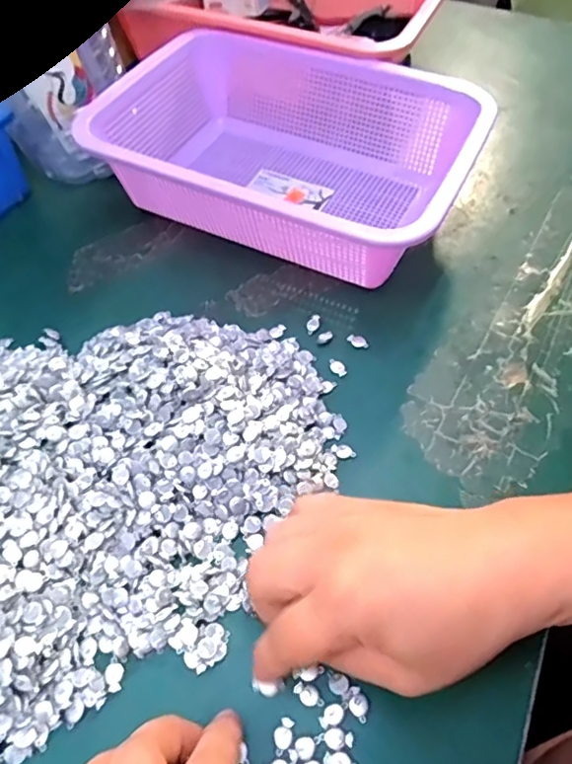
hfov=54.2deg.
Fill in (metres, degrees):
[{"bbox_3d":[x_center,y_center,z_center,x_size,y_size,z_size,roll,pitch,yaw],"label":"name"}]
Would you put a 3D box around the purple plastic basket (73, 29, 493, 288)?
[{"bbox_3d":[-0.003,-0.173,0.425,0.266,0.077,0.180,22,59,15],"label":"purple plastic basket"}]

